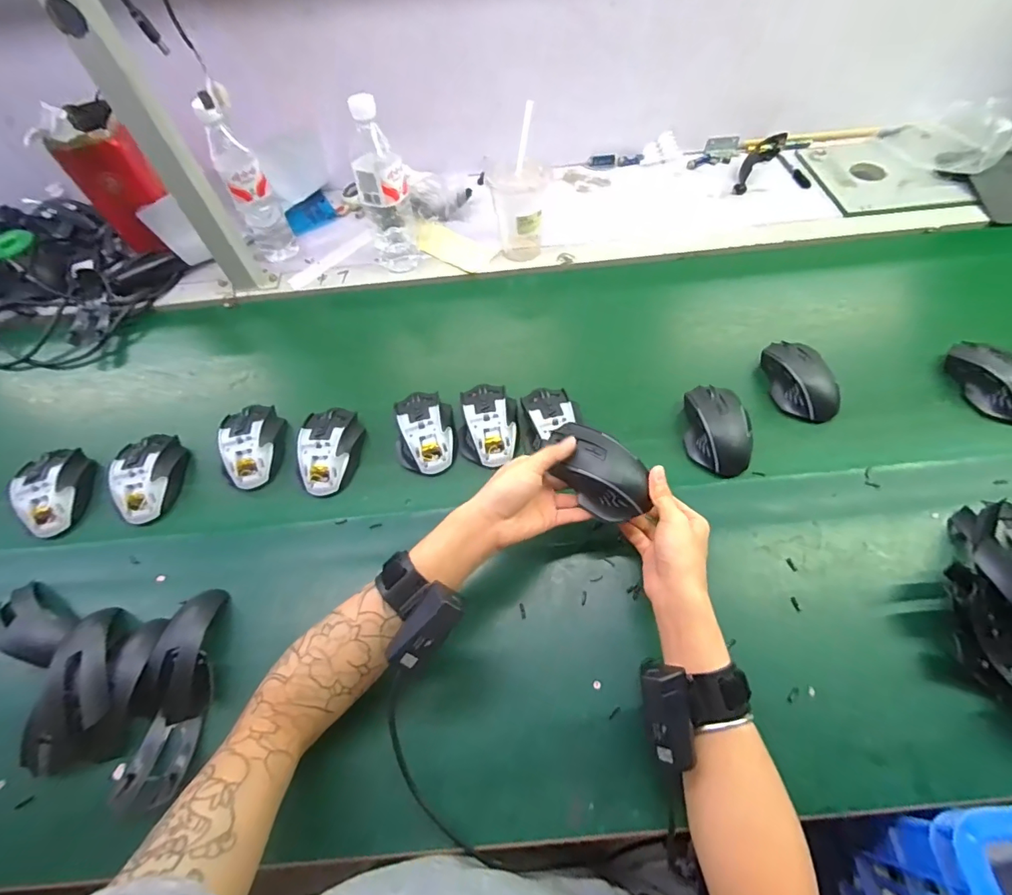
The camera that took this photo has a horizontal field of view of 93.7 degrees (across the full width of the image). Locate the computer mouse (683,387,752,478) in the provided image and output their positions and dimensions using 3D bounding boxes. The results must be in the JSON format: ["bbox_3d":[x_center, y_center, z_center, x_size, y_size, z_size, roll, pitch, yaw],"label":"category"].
[{"bbox_3d":[0.251,-0.026,0.558,0.071,0.037,0.113,3,59,5],"label":"computer mouse"}]

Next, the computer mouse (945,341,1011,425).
[{"bbox_3d":[0.589,-0.082,0.574,0.056,0.042,0.116,-8,59,-2],"label":"computer mouse"}]

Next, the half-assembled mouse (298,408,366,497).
[{"bbox_3d":[-0.214,0.000,0.579,0.066,0.035,0.115,1,59,3],"label":"half-assembled mouse"}]

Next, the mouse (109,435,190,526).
[{"bbox_3d":[-0.435,0.033,0.578,0.071,0.035,0.113,-14,59,-6],"label":"mouse"}]

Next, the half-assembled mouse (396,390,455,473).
[{"bbox_3d":[-0.100,-0.023,0.585,0.073,0.035,0.110,-5,59,0],"label":"half-assembled mouse"}]

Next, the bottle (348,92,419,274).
[{"bbox_3d":[-0.177,-0.369,0.689,0.072,0.225,0.070,-18,60,-8],"label":"bottle"}]

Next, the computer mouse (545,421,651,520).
[{"bbox_3d":[0.089,0.022,0.459,0.109,0.033,0.064,34,66,21],"label":"computer mouse"}]

